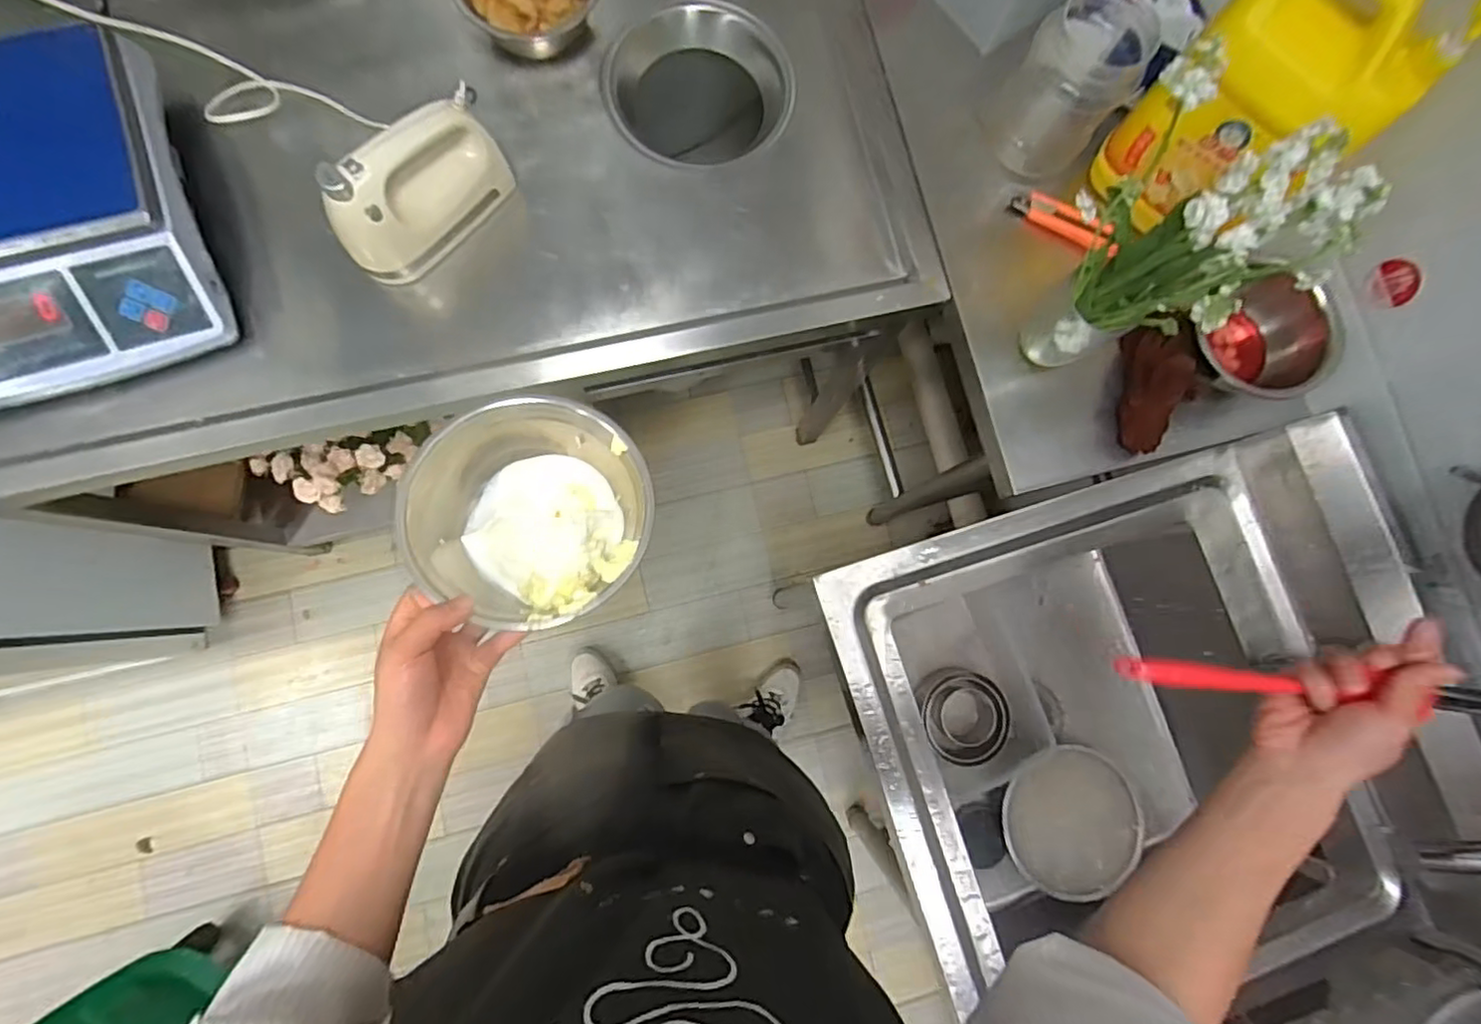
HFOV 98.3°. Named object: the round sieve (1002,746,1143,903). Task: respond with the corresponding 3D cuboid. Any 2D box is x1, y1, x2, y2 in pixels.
[{"bbox_3d":[0.434,0.406,0.835,0.178,0.054,0.171,1,81,-4],"label":"round sieve"}]

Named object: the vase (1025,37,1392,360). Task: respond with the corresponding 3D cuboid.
[{"bbox_3d":[0.413,-0.270,0.650,0.161,0.262,0.212,-25,84,-7],"label":"vase"}]

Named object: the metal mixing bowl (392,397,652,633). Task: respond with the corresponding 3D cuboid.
[{"bbox_3d":[-0.169,-0.001,0.525,0.181,0.073,0.190,1,81,-4],"label":"metal mixing bowl"}]

